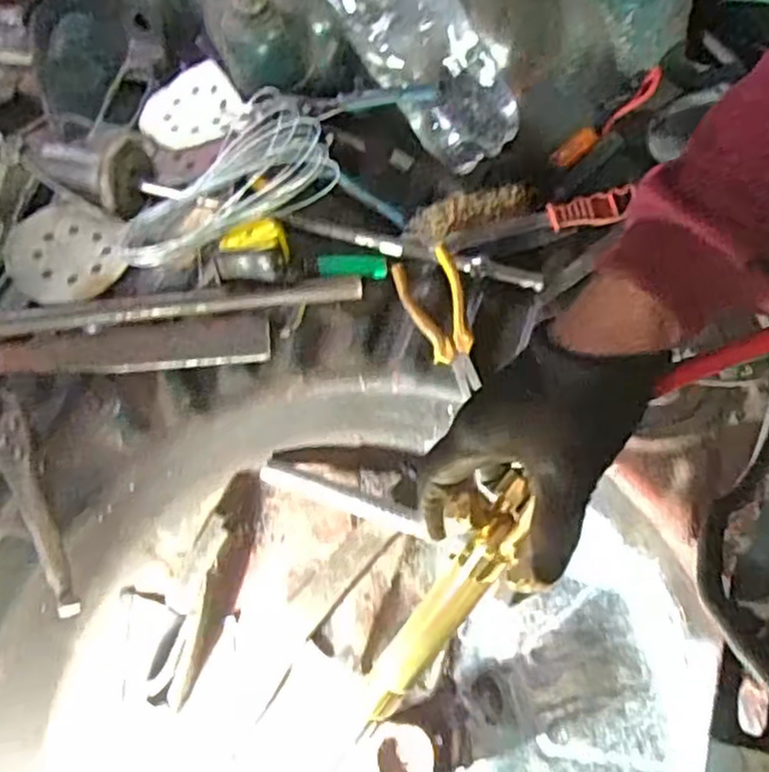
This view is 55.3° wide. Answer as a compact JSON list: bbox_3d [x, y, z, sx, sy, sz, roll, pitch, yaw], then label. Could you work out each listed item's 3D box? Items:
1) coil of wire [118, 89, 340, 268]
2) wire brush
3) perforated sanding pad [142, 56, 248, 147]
[{"bbox_3d":[-0.167,-0.207,0.724,0.221,0.051,0.131,-25,67,-11],"label":"coil of wire"},{"bbox_3d":[0.136,-0.172,0.719,0.231,0.031,0.044,-11,65,-5],"label":"wire brush"},{"bbox_3d":[-0.211,-0.299,0.789,0.102,0.018,0.110,-28,63,-7],"label":"perforated sanding pad"}]

